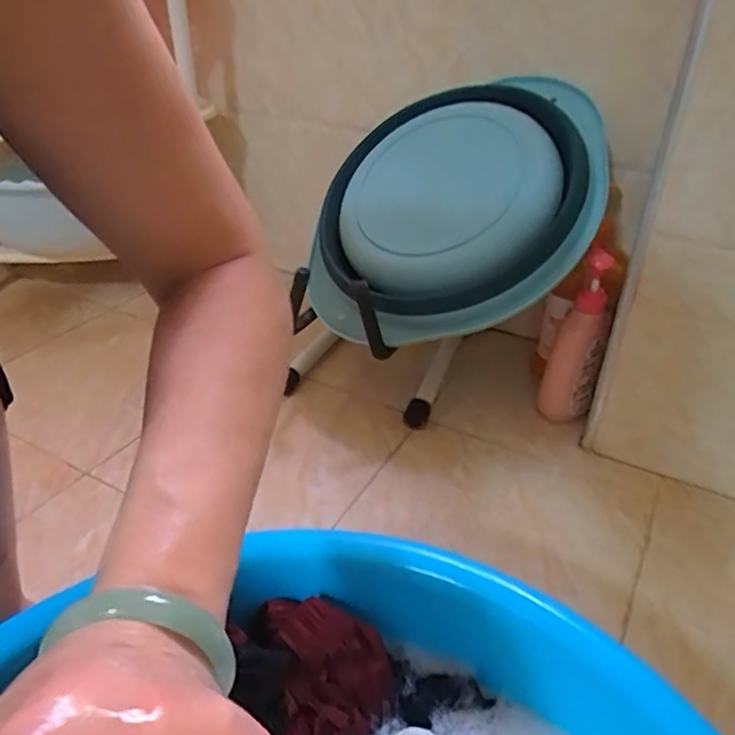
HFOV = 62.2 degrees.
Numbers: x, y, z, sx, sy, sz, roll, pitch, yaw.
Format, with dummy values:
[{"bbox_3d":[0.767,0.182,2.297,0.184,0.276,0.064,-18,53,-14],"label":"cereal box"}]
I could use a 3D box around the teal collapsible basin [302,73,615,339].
[{"bbox_3d":[0.095,-0.204,0.751,0.388,0.064,0.331,-19,69,16],"label":"teal collapsible basin"}]

